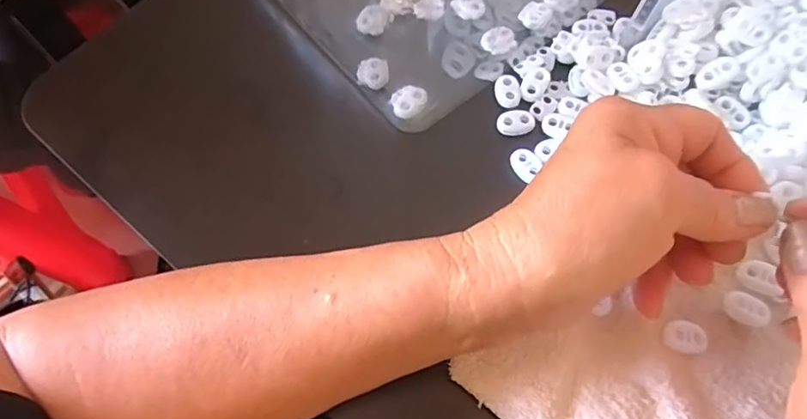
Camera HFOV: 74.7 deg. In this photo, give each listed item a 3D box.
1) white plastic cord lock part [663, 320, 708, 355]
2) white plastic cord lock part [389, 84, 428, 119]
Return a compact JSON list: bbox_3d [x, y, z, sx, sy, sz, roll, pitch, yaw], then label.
[{"bbox_3d":[0.135,0.060,0.251,0.021,0.005,0.015,8,67,5],"label":"white plastic cord lock part"},{"bbox_3d":[0.003,-0.067,0.327,0.022,0.007,0.018,-38,71,-14],"label":"white plastic cord lock part"}]

